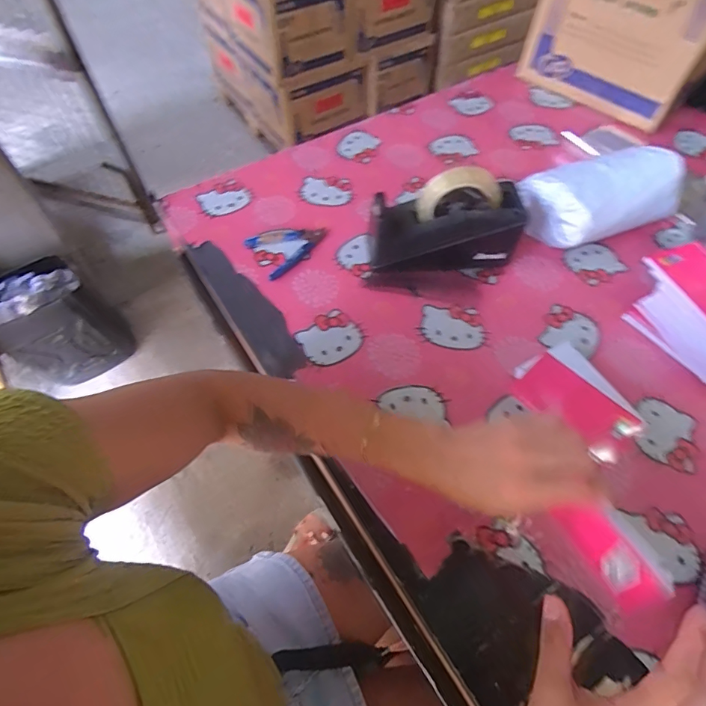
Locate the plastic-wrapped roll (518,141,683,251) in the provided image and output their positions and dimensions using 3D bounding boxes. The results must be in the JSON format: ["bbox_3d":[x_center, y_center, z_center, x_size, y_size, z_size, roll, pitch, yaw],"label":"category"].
[{"bbox_3d":[0.351,-0.223,0.636,0.190,0.096,0.119,-18,61,-13],"label":"plastic-wrapped roll"}]

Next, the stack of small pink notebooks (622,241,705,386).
[{"bbox_3d":[0.428,-0.048,0.552,0.098,0.069,0.168,-21,62,-14],"label":"stack of small pink notebooks"}]

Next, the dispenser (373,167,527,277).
[{"bbox_3d":[0.126,-0.168,0.590,0.198,0.124,0.085,-9,60,-7],"label":"dispenser"}]

